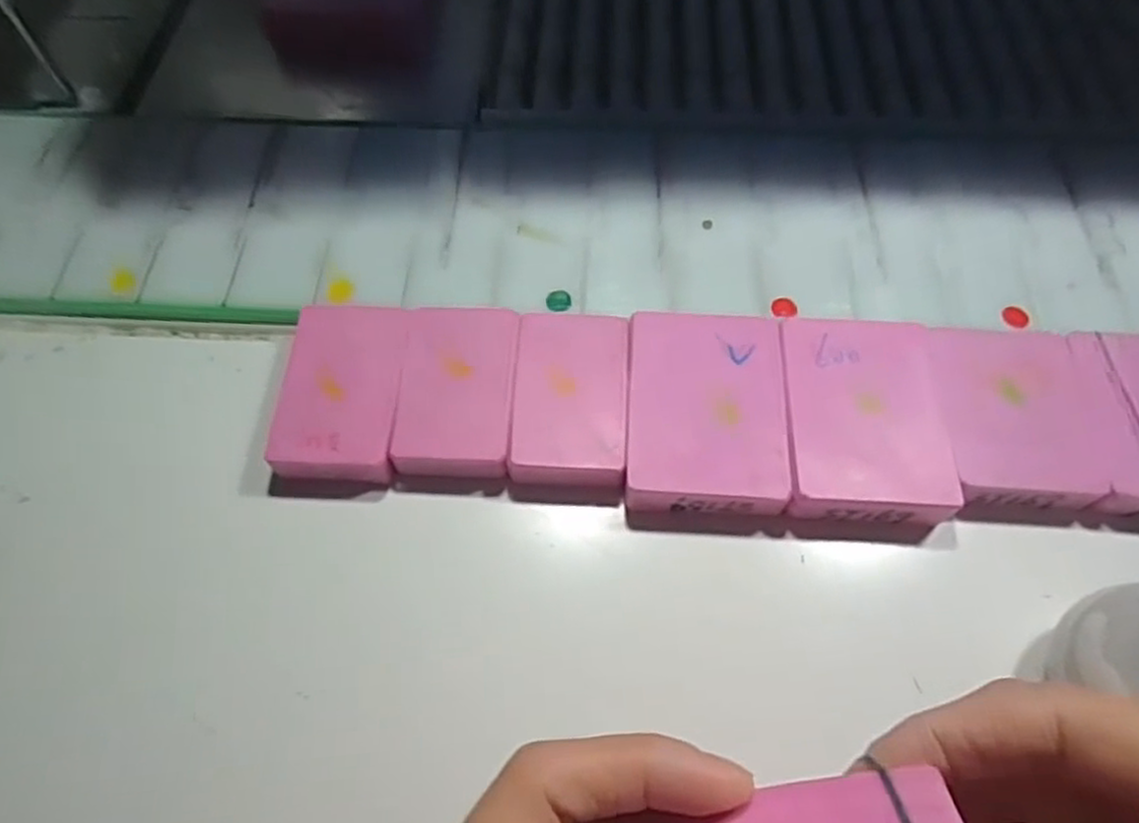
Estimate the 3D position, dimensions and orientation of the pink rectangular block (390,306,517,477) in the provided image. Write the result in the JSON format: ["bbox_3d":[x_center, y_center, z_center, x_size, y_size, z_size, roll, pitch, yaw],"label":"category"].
[{"bbox_3d":[-0.043,-0.008,0.277,0.043,0.011,0.069,1,61,2],"label":"pink rectangular block"}]

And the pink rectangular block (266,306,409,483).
[{"bbox_3d":[-0.087,-0.009,0.277,0.044,0.012,0.071,1,61,2],"label":"pink rectangular block"}]

